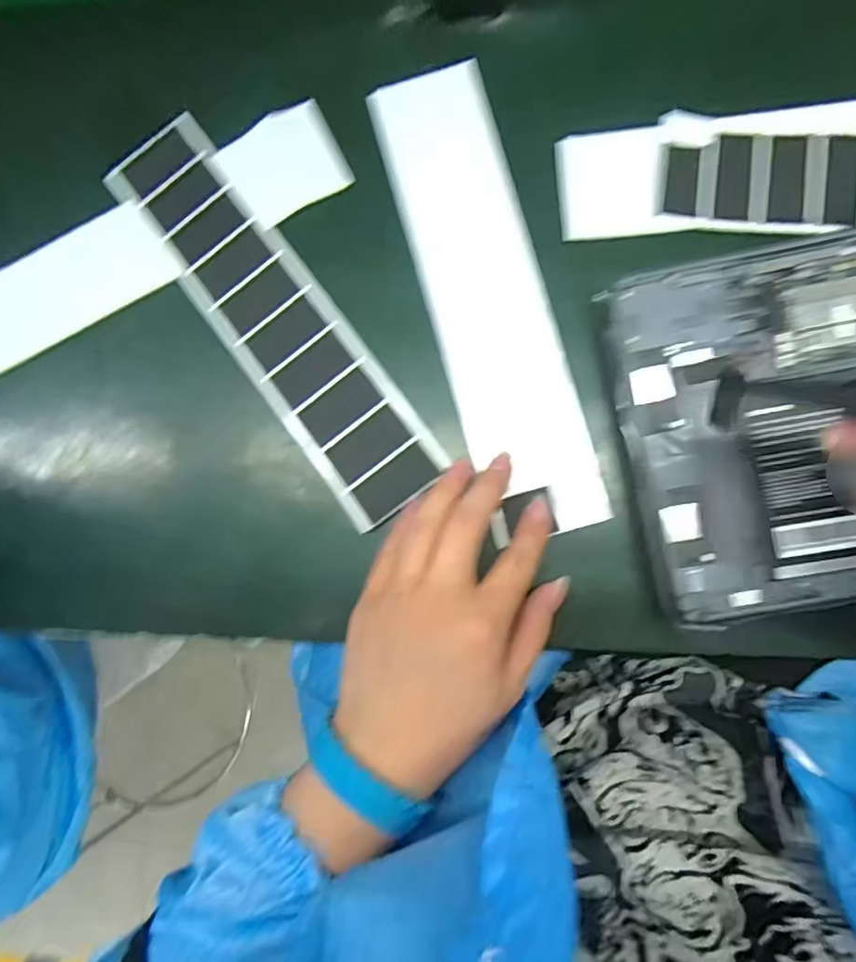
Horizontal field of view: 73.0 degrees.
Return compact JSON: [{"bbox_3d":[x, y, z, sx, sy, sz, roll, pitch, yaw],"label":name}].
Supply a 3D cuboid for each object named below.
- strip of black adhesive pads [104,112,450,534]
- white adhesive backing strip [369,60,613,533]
[{"bbox_3d":[-0.089,-0.094,0.329,0.055,0.008,0.259,-36,83,4],"label":"strip of black adhesive pads"},{"bbox_3d":[0.033,-0.100,0.316,0.066,0.004,0.259,-17,85,5],"label":"white adhesive backing strip"}]

